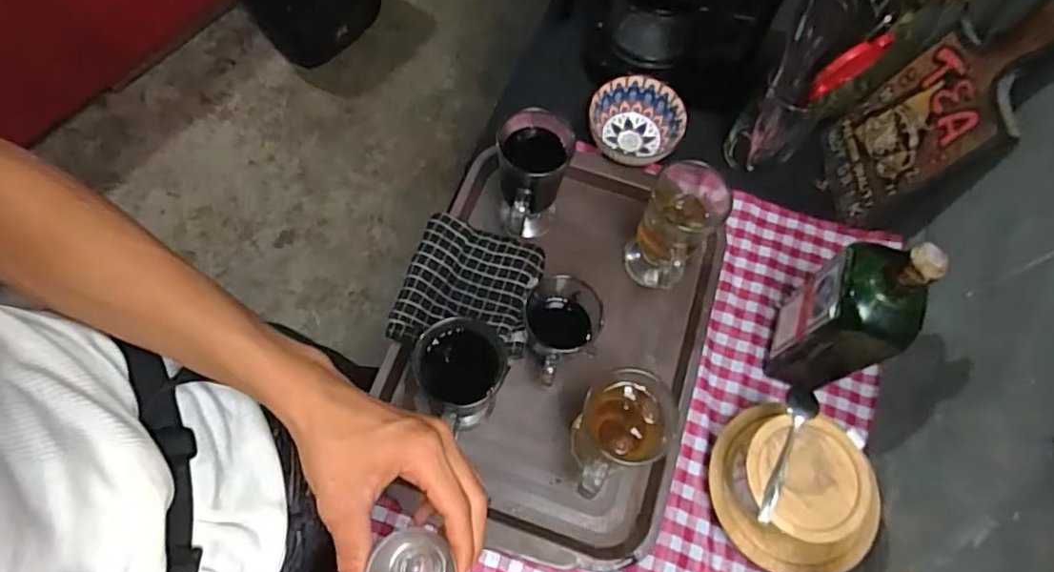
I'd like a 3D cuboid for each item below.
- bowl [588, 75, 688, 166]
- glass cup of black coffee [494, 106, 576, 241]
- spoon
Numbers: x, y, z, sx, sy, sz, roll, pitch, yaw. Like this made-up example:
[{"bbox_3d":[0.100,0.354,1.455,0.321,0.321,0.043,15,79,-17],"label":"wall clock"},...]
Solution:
[{"bbox_3d":[0.126,-0.189,0.702,0.106,0.050,0.099,1,68,-2],"label":"bowl"},{"bbox_3d":[0.008,-0.104,0.627,0.067,0.162,0.075,-16,70,-9],"label":"glass cup of black coffee"},{"bbox_3d":[0.216,0.138,0.495,0.022,0.012,0.120,26,69,8],"label":"spoon"}]

